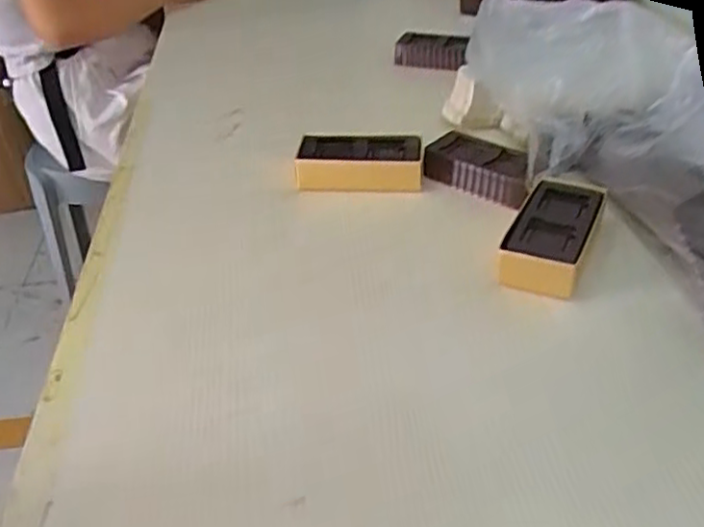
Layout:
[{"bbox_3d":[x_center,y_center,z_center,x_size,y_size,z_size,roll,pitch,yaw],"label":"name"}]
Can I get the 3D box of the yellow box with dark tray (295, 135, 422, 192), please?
[{"bbox_3d":[0.008,-0.094,0.648,0.110,0.033,0.052,0,37,5],"label":"yellow box with dark tray"}]

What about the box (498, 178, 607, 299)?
[{"bbox_3d":[0.154,-0.023,0.540,0.055,0.028,0.127,14,40,22],"label":"box"}]

